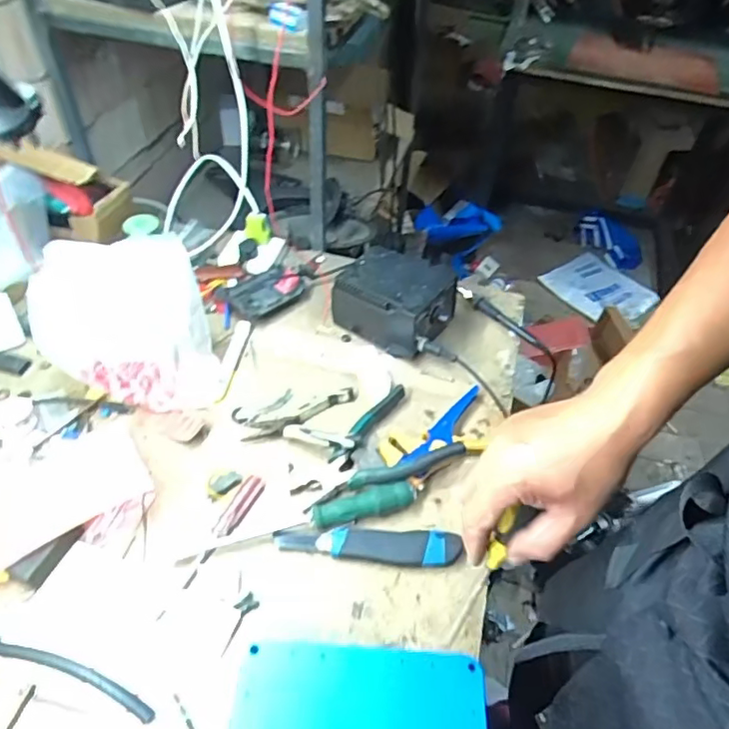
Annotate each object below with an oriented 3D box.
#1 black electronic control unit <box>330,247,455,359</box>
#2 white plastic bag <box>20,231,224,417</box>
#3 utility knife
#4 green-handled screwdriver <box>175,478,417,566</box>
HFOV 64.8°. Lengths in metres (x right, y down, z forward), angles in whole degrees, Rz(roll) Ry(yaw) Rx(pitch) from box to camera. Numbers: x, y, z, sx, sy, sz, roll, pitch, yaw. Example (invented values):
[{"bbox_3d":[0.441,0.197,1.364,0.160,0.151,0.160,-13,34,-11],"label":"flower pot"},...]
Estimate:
[{"bbox_3d":[0.045,-0.090,0.817,0.151,0.090,0.112,29,53,18],"label":"black electronic control unit"},{"bbox_3d":[-0.281,-0.043,0.691,0.191,0.175,0.120,-6,51,-11],"label":"white plastic bag"},{"bbox_3d":[0.004,0.191,0.607,0.193,0.018,0.036,3,49,-3],"label":"utility knife"},{"bbox_3d":[-0.067,0.166,0.616,0.260,0.031,0.031,-11,52,-15],"label":"green-handled screwdriver"}]

